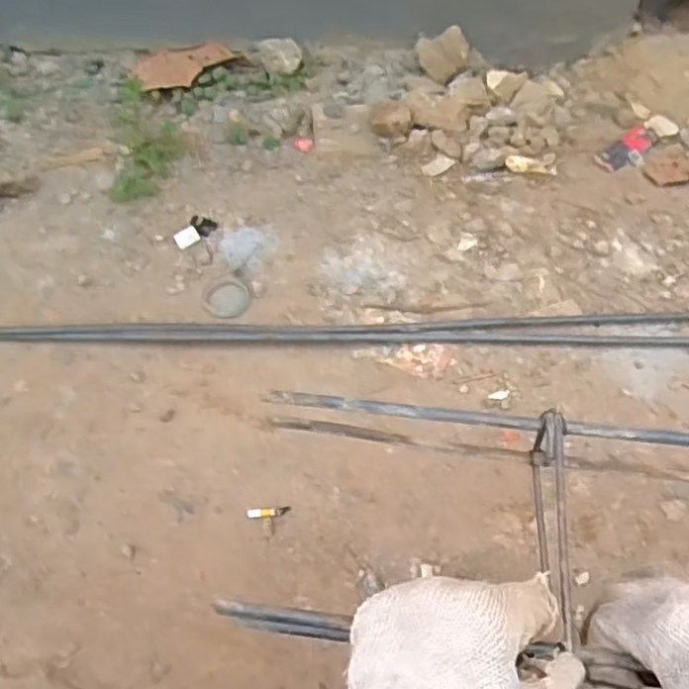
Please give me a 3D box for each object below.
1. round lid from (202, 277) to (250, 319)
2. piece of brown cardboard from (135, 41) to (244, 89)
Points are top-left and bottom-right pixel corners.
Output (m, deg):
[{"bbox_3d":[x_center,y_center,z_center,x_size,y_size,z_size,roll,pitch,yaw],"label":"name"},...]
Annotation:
[{"bbox_3d":[-0.153,-0.061,0.867,0.056,0.010,0.072,-41,64,-21],"label":"round lid"},{"bbox_3d":[-0.255,-0.450,1.085,0.159,0.018,0.099,-16,58,-7],"label":"piece of brown cardboard"}]

